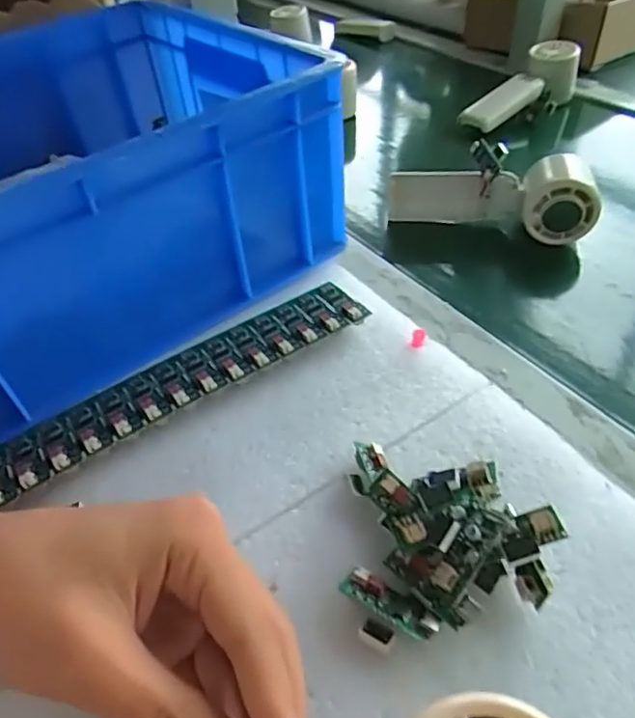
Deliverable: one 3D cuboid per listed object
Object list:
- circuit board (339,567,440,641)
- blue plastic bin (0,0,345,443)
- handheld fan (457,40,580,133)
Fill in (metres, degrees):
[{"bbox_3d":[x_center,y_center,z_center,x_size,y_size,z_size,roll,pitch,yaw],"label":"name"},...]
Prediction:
[{"bbox_3d":[0.028,0.094,0.218,0.038,0.007,0.012,24,52,24],"label":"circuit board"},{"bbox_3d":[-0.184,-0.113,0.361,0.321,0.116,0.266,-32,52,-25],"label":"blue plastic bin"},{"bbox_3d":[0.225,-0.295,0.629,0.151,0.048,0.054,-36,53,-10],"label":"handheld fan"}]

